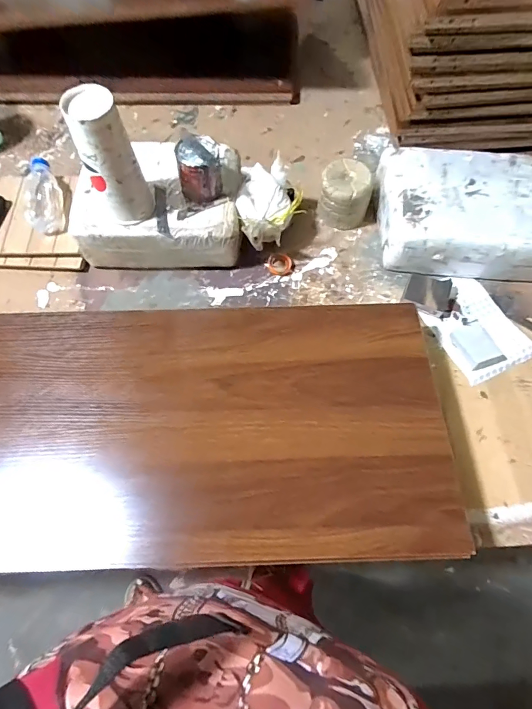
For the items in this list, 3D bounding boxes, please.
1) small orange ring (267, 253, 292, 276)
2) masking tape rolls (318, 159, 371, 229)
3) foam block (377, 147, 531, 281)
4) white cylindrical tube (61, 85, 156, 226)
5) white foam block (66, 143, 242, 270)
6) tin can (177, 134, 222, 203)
[{"bbox_3d":[0.024,-0.159,0.694,0.042,0.008,0.042,0,68,1],"label":"small orange ring"},{"bbox_3d":[0.138,-0.280,0.704,0.090,0.086,0.084,6,68,3],"label":"masking tape rolls"},{"bbox_3d":[0.340,-0.239,0.679,0.283,0.100,0.208,1,68,1],"label":"foam block"},{"bbox_3d":[-0.212,-0.264,0.551,0.067,0.172,0.070,0,68,1],"label":"white cylindrical tube"},{"bbox_3d":[-0.174,-0.253,0.685,0.262,0.105,0.189,3,68,2],"label":"white foam block"},{"bbox_3d":[-0.101,-0.279,0.607,0.066,0.079,0.065,-3,68,0],"label":"tin can"}]

